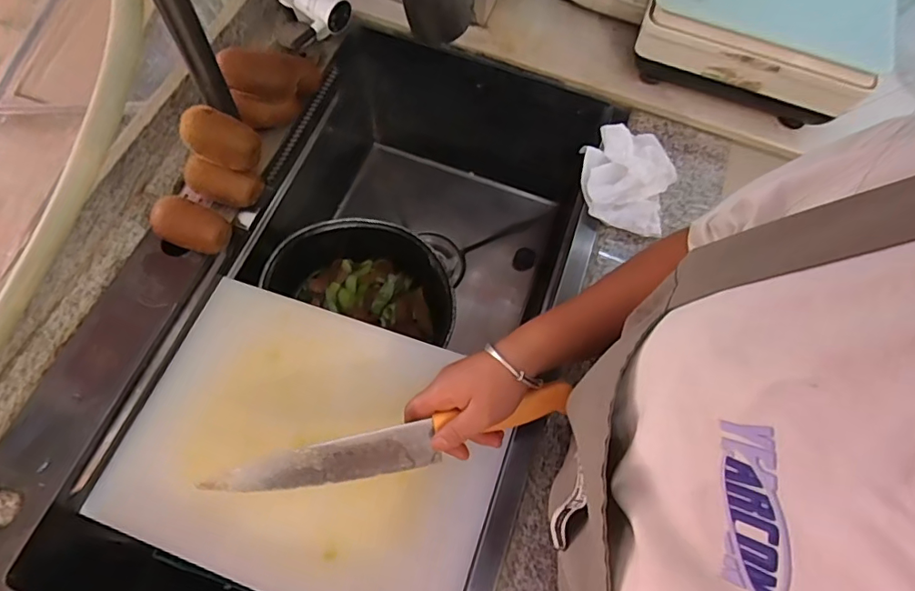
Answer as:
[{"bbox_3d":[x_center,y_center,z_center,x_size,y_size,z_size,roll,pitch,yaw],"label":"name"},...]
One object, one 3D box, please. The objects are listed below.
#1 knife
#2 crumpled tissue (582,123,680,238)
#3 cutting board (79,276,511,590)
[{"bbox_3d":[-0.049,0.126,0.437,0.296,0.026,0.036,-13,68,-4],"label":"knife"},{"bbox_3d":[0.201,-0.146,0.609,0.110,0.051,0.143,21,67,6],"label":"crumpled tissue"},{"bbox_3d":[-0.140,0.143,0.509,0.353,0.019,0.261,17,69,9],"label":"cutting board"}]

